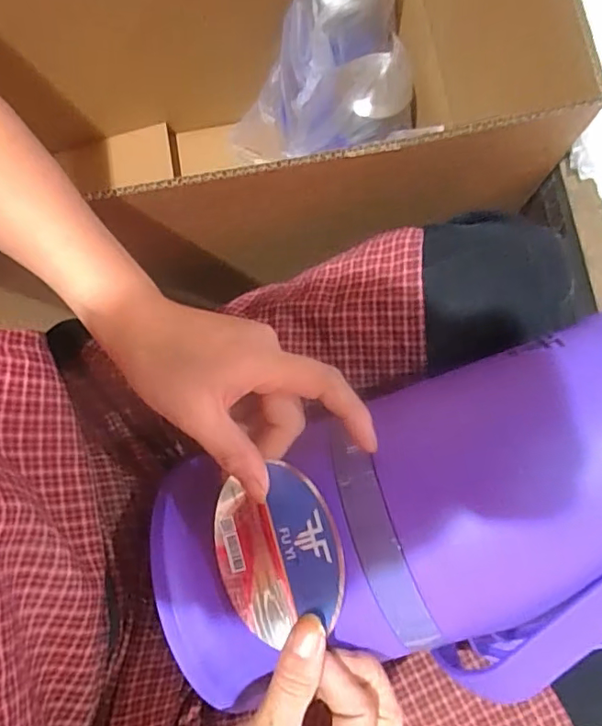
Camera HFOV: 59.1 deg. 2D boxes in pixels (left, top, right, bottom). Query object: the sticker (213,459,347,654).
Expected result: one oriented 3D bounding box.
[{"bbox_3d":[-0.013,0.100,0.281,0.068,0.004,0.081,-25,75,14],"label":"sticker"}]

